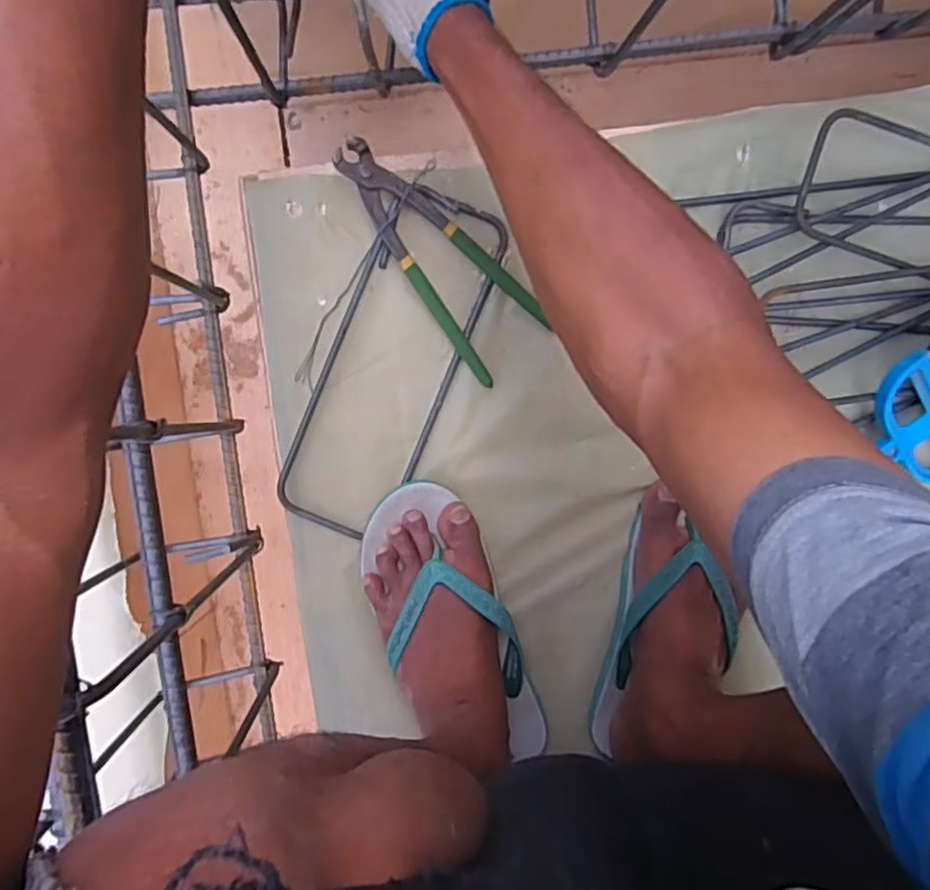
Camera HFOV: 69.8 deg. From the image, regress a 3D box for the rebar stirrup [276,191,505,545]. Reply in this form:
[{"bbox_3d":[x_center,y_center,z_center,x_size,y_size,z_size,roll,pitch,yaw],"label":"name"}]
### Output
[{"bbox_3d":[-0.063,-0.064,0.562,0.105,0.026,0.301,23,93,-3],"label":"rebar stirrup"}]

